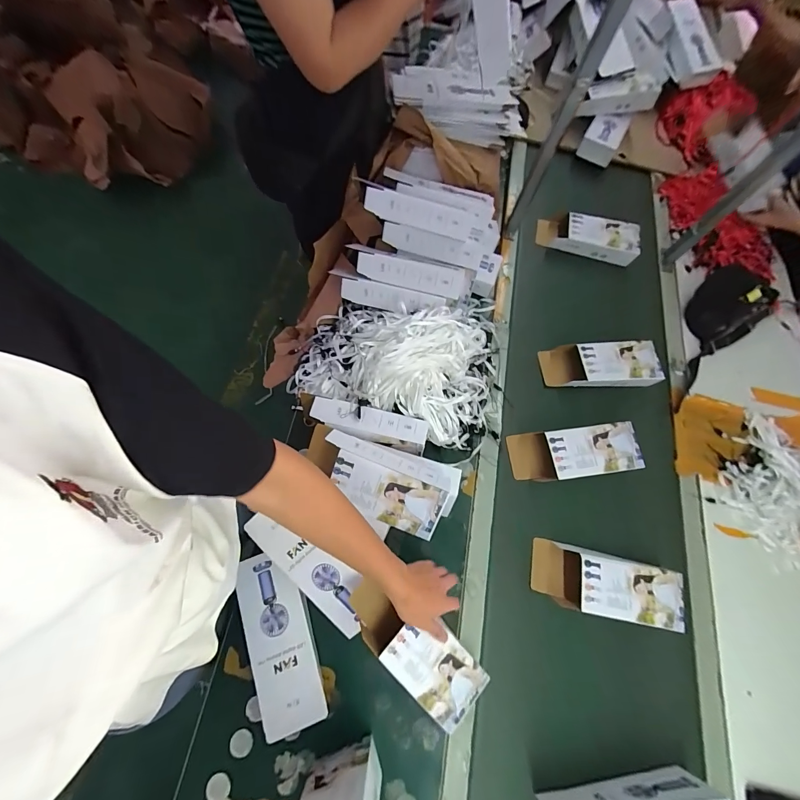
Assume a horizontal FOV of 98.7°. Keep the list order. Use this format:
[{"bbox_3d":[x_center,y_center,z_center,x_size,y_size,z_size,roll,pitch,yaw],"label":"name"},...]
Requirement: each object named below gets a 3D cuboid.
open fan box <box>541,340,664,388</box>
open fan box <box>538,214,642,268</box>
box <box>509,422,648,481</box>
[{"bbox_3d":[0.460,-0.079,0.788,0.243,0.053,0.099,0,70,-2],"label":"open fan box"},{"bbox_3d":[0.500,-0.440,0.917,0.266,0.066,0.100,17,69,0],"label":"open fan box"},{"bbox_3d":[0.363,0.113,0.727,0.246,0.082,0.104,-3,71,-7],"label":"box"}]

